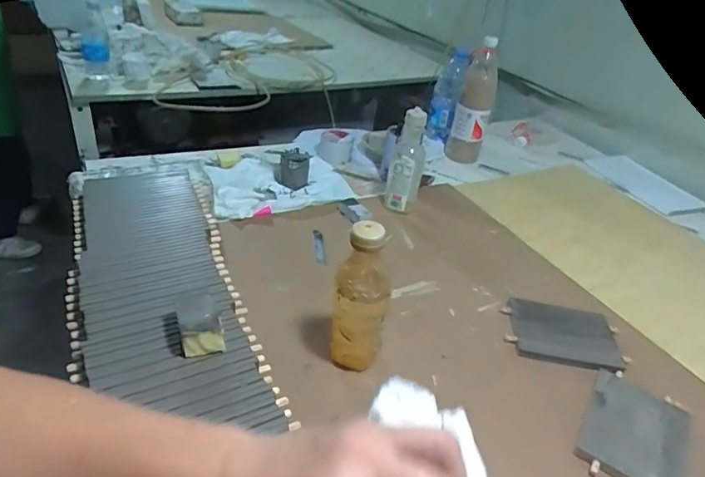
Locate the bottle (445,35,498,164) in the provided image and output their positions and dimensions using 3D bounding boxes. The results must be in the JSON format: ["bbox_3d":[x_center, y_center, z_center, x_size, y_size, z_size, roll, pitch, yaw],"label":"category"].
[{"bbox_3d":[0.301,-0.331,1.193,0.083,0.296,0.073,16,36,11],"label":"bottle"}]

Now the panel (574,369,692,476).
[{"bbox_3d":[0.353,0.242,0.605,0.112,0.011,0.168,26,39,24],"label":"panel"}]

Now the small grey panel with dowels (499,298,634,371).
[{"bbox_3d":[0.321,0.143,0.741,0.173,0.011,0.127,9,35,2],"label":"small grey panel with dowels"}]

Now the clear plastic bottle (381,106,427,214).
[{"bbox_3d":[0.103,-0.138,0.947,0.065,0.215,0.062,12,36,6],"label":"clear plastic bottle"}]

